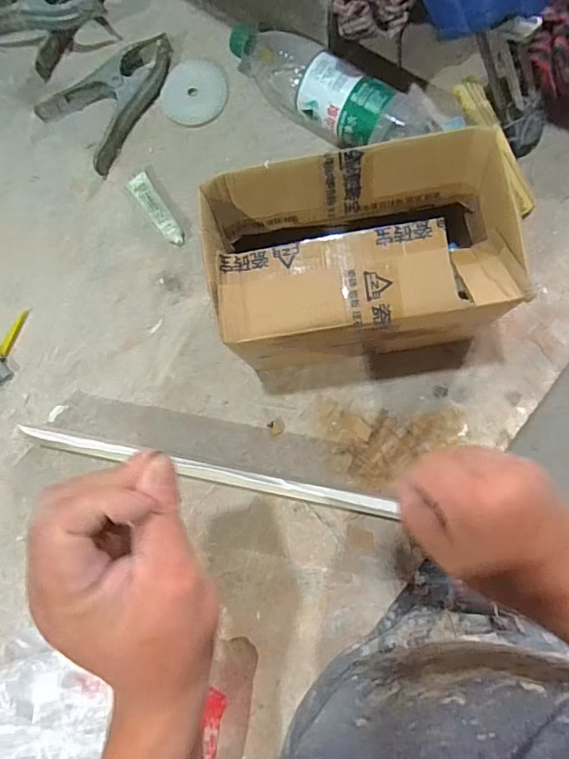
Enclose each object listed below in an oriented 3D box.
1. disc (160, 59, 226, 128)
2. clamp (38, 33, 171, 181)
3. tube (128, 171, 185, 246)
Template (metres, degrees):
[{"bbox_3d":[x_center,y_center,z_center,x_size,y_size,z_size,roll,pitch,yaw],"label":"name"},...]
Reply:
[{"bbox_3d":[-0.101,-0.323,0.559,0.069,0.004,0.075,-1,83,5],"label":"disc"},{"bbox_3d":[-0.187,-0.322,0.558,0.105,0.028,0.156,44,89,8],"label":"clamp"},{"bbox_3d":[-0.139,-0.184,0.542,0.023,0.018,0.093,-34,81,0],"label":"tube"}]

